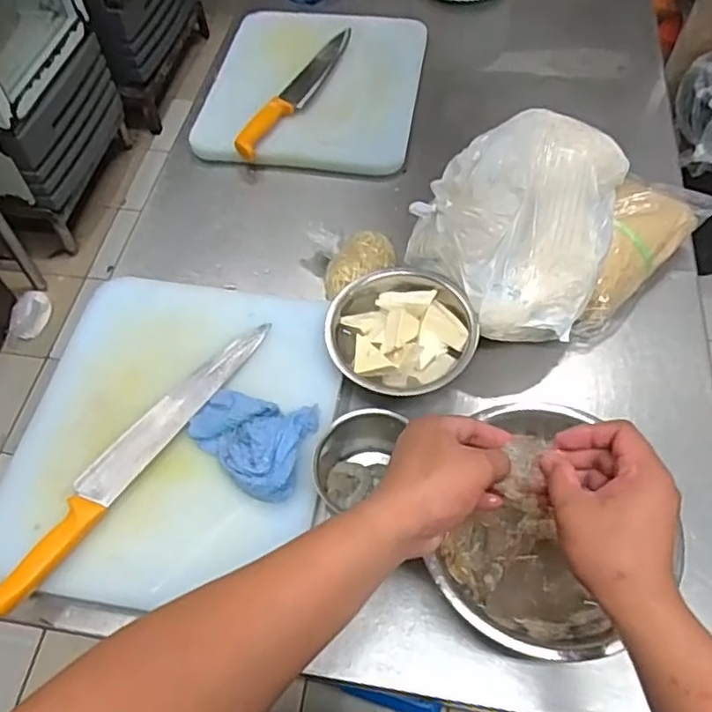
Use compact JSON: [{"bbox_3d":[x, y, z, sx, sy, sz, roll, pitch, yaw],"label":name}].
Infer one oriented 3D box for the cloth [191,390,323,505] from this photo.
[{"bbox_3d":[-0.121,0.091,0.699,0.132,0.025,0.114,15,58,11],"label":"cloth"}]

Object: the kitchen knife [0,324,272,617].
[{"bbox_3d":[-0.243,0.103,0.704,0.048,0.023,0.409,28,62,19],"label":"kitchen knife"}]

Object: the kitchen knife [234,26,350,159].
[{"bbox_3d":[-0.093,-0.432,1.027,0.049,0.017,0.337,22,60,16],"label":"kitchen knife"}]

